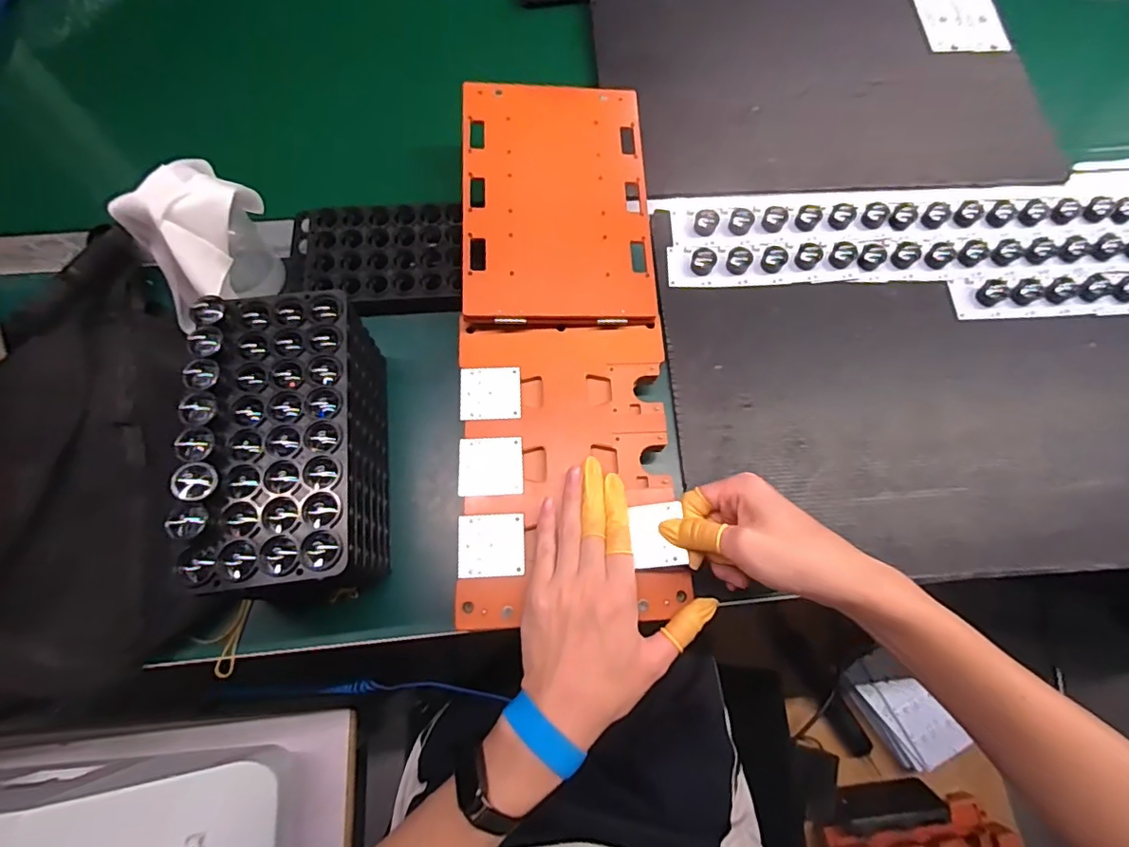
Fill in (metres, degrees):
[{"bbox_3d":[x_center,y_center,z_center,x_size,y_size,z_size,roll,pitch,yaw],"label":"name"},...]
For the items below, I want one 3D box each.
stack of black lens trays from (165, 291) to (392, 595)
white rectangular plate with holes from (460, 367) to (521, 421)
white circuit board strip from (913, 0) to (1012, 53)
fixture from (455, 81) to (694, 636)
[{"bbox_3d":[-0.190,0.016,0.375,0.098,0.098,0.199,-6,73,-3],"label":"stack of black lens trays"},{"bbox_3d":[-0.059,-0.025,0.431,0.047,0.004,0.044,-3,72,-2],"label":"white rectangular plate with holes"},{"bbox_3d":[0.460,-0.511,0.639,0.091,0.009,0.172,-2,72,-2],"label":"white circuit board strip"},{"bbox_3d":[-0.002,-0.083,0.439,0.159,0.024,0.457,-2,77,-2],"label":"fixture"}]

